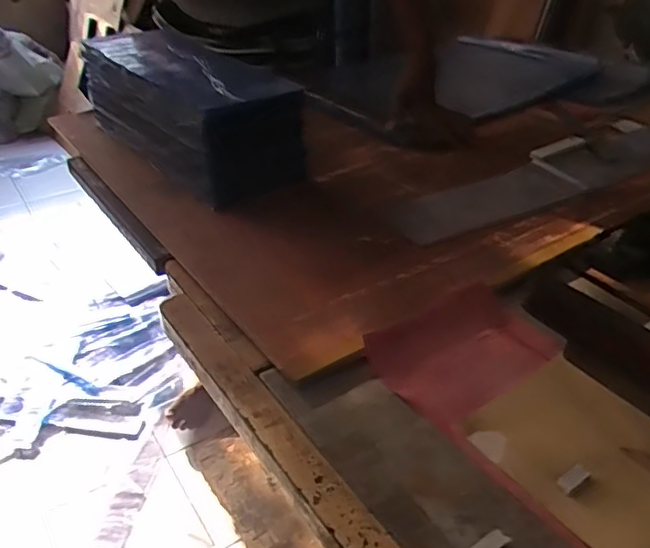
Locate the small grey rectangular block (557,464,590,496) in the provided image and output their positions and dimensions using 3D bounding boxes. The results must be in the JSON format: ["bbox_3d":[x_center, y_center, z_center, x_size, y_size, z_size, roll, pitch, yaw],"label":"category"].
[{"bbox_3d":[0.195,0.161,0.476,0.030,0.004,0.014,-23,42,-29],"label":"small grey rectangular block"}]

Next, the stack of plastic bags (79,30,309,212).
[{"bbox_3d":[-0.200,-0.249,0.906,0.182,0.123,0.416,-23,43,-30],"label":"stack of plastic bags"}]

